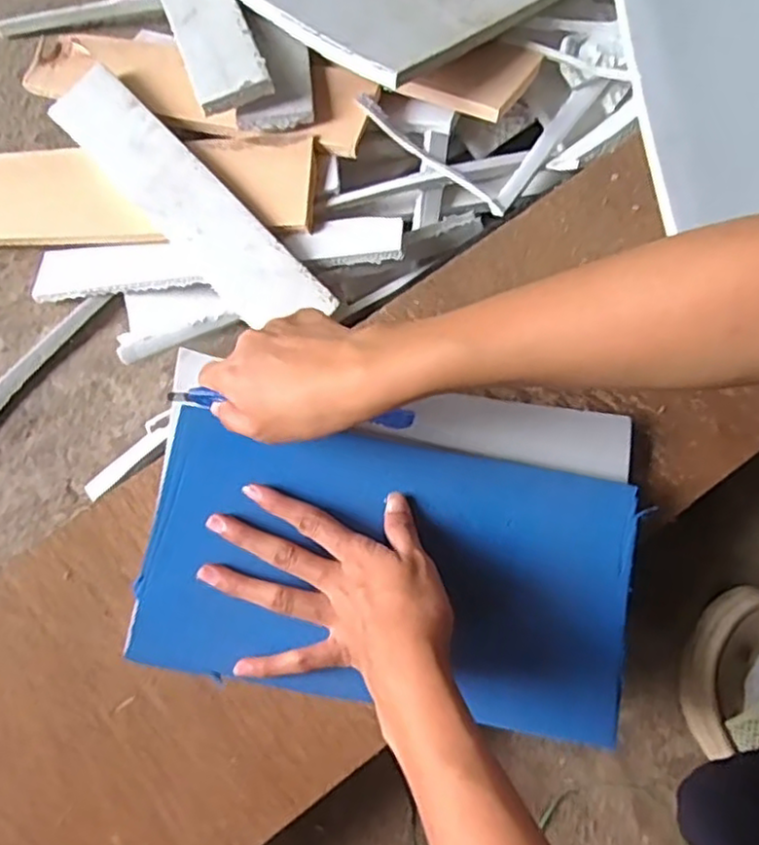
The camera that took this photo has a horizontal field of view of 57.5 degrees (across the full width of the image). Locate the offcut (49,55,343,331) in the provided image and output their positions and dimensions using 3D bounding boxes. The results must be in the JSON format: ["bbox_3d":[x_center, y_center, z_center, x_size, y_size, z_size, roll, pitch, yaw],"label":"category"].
[{"bbox_3d":[-0.142,-0.162,0.502,0.056,0.009,0.272,-46,77,10],"label":"offcut"}]

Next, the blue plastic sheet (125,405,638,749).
[{"bbox_3d":[0.005,0.085,0.406,0.280,0.011,0.150,9,76,0],"label":"blue plastic sheet"}]

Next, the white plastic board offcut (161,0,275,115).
[{"bbox_3d":[-0.137,-0.318,0.533,0.054,0.017,0.219,-22,64,-6],"label":"white plastic board offcut"}]

